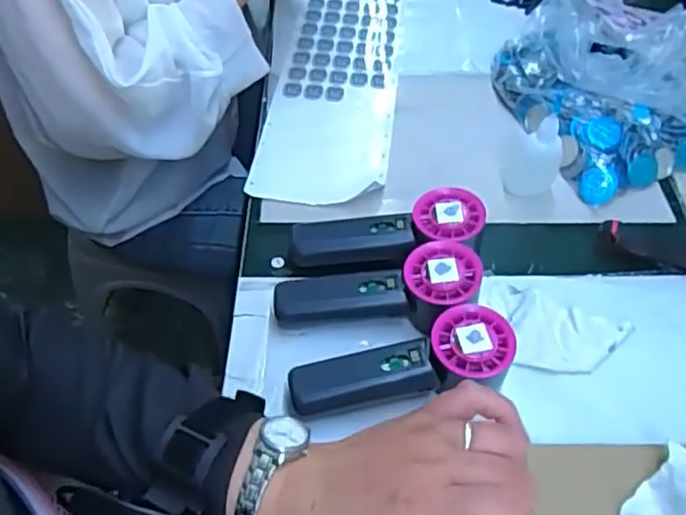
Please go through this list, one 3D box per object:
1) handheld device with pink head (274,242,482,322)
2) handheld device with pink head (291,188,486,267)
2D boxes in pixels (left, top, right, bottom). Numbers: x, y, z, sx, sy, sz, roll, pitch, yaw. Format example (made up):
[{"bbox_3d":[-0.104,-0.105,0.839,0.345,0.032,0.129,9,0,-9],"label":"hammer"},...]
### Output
[{"bbox_3d":[0.025,0.029,0.467,0.153,0.055,0.054,-3,52,-5],"label":"handheld device with pink head"},{"bbox_3d":[0.034,-0.020,0.504,0.153,0.053,0.057,3,52,0],"label":"handheld device with pink head"}]

